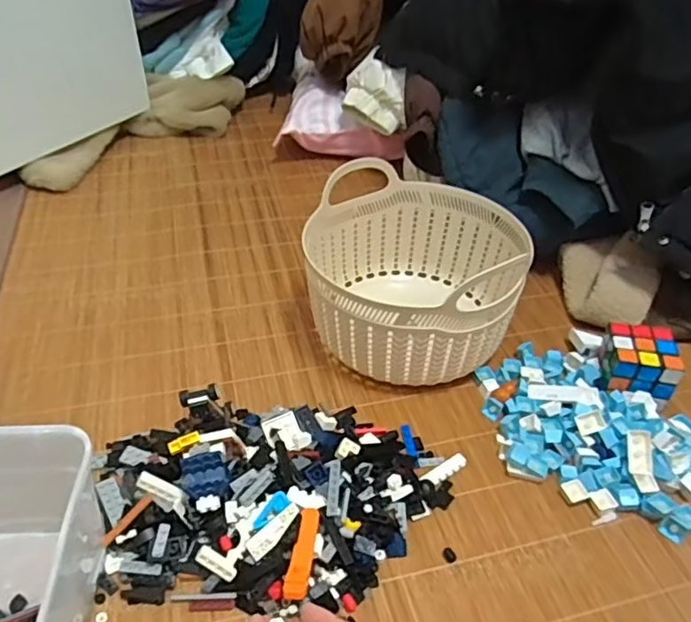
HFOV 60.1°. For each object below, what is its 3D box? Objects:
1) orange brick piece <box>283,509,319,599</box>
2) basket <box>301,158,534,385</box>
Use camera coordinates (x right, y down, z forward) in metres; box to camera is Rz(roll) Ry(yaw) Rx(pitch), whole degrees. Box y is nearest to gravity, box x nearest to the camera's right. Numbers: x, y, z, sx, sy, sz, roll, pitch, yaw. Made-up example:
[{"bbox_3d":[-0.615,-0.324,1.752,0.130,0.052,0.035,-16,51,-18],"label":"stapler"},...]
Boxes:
[{"bbox_3d":[-0.031,0.179,0.445,0.015,0.010,0.071,6,42,5],"label":"orange brick piece"},{"bbox_3d":[0.069,-0.036,0.631,0.214,0.139,0.224,1,41,-1],"label":"basket"}]

